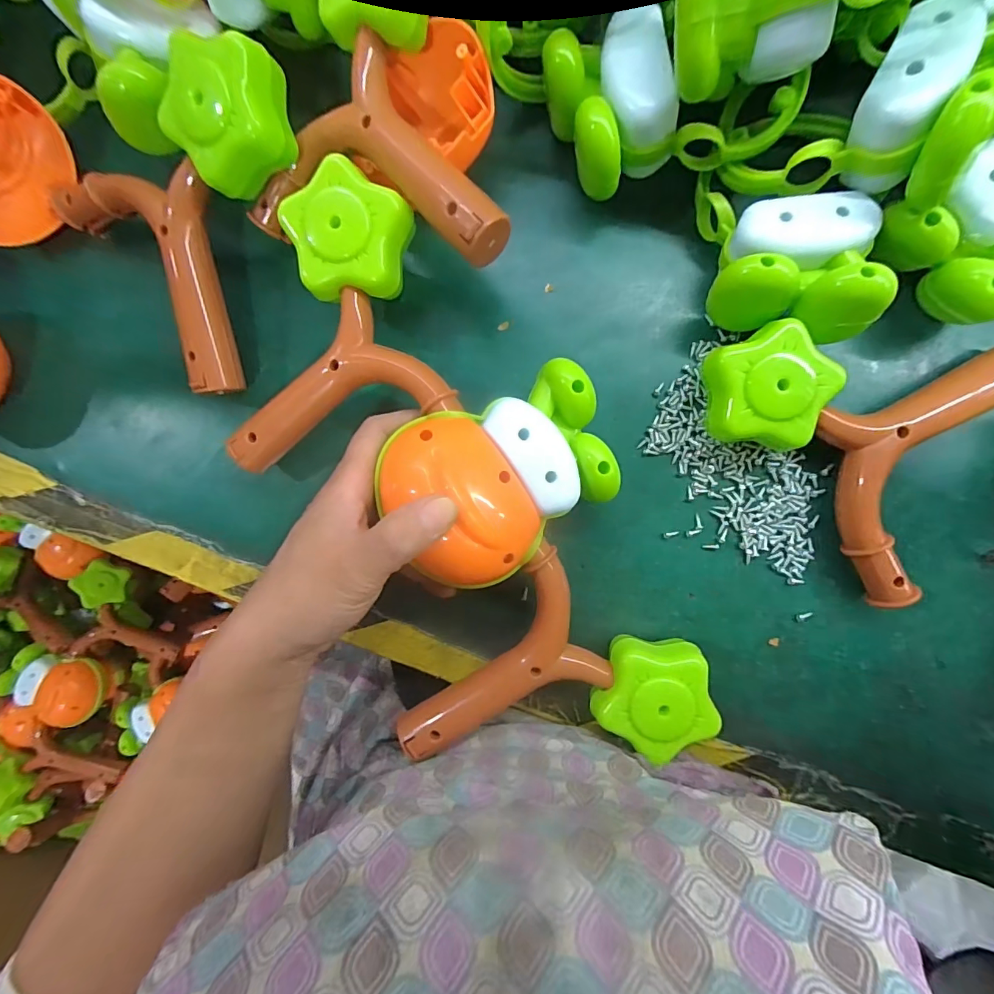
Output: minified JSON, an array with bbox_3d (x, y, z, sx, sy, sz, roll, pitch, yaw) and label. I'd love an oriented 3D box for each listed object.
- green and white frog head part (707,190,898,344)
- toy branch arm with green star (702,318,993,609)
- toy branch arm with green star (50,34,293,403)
[{"bbox_3d":[0.162,-0.122,0.249,0.080,0.055,0.064,12,91,4],"label":"green and white frog head part"},{"bbox_3d":[0.215,-0.049,0.258,0.151,0.042,0.169,-43,87,3],"label":"toy branch arm with green star"},{"bbox_3d":[-0.193,-0.163,0.263,0.138,0.086,0.164,25,92,4],"label":"toy branch arm with green star"}]

